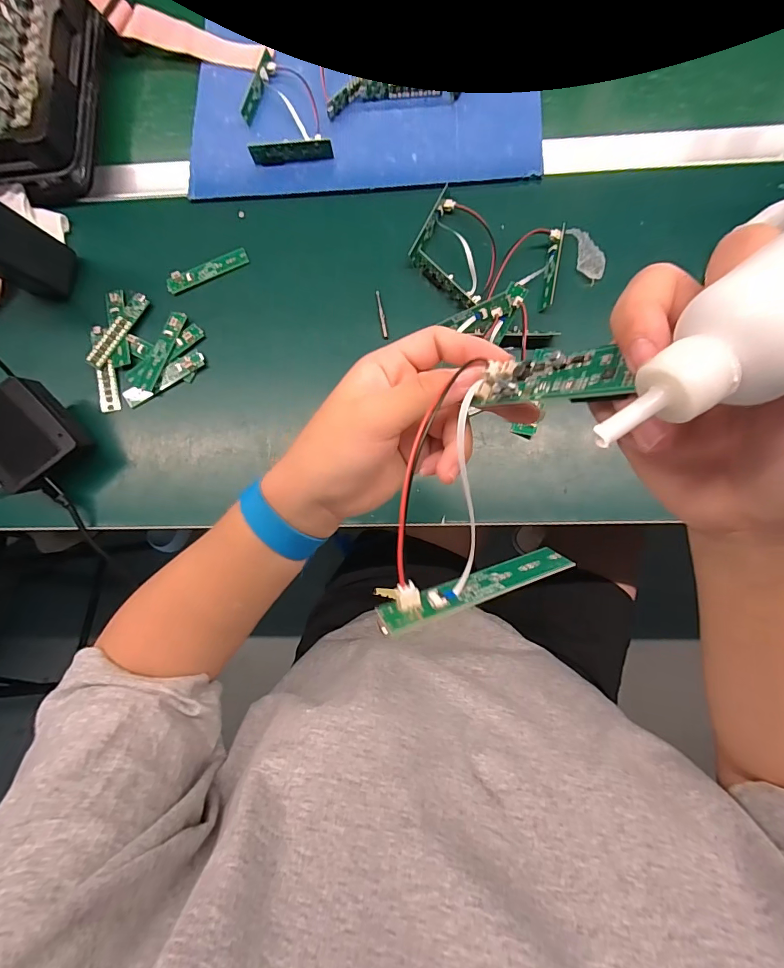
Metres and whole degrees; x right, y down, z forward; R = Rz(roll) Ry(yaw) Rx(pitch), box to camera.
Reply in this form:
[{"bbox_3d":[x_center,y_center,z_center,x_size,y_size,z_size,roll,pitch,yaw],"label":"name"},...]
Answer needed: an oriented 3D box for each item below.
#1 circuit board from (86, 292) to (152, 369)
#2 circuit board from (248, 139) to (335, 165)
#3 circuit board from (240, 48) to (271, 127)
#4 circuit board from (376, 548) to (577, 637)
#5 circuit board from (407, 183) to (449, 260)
[{"bbox_3d":[-0.270,-0.152,0.415,0.018,0.011,0.085,30,85,7],"label":"circuit board"},{"bbox_3d":[-0.100,-0.334,0.426,0.081,0.020,0.009,-2,82,3],"label":"circuit board"},{"bbox_3d":[-0.141,-0.418,0.444,0.015,0.013,0.080,18,83,6],"label":"circuit board"},{"bbox_3d":[0.035,0.039,0.169,0.084,0.017,0.009,-14,116,-18],"label":"circuit board"},{"bbox_3d":[0.037,-0.252,0.410,0.008,0.014,0.080,27,84,7],"label":"circuit board"}]

